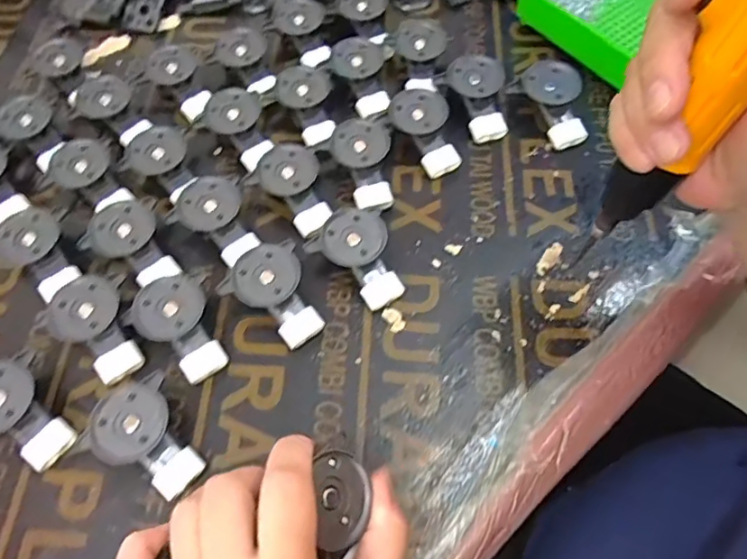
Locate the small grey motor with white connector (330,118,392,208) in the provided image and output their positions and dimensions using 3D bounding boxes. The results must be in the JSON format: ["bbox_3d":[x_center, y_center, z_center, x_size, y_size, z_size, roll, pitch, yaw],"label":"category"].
[{"bbox_3d":[-0.008,-0.084,0.416,0.042,0.027,0.068,-2,62,1],"label":"small grey motor with white connector"}]

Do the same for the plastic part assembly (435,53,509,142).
[{"bbox_3d":[0.086,-0.147,0.445,0.043,0.031,0.071,-26,65,-11],"label":"plastic part assembly"}]

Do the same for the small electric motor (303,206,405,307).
[{"bbox_3d":[-0.006,-0.016,0.380,0.065,0.029,0.045,36,69,19],"label":"small electric motor"}]

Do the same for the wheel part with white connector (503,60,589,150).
[{"bbox_3d":[0.144,-0.139,0.438,0.041,0.031,0.068,-33,66,-14],"label":"wheel part with white connector"}]

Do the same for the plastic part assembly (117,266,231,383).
[{"bbox_3d":[-0.118,0.027,0.360,0.055,0.029,0.067,-39,68,-17],"label":"plastic part assembly"}]

